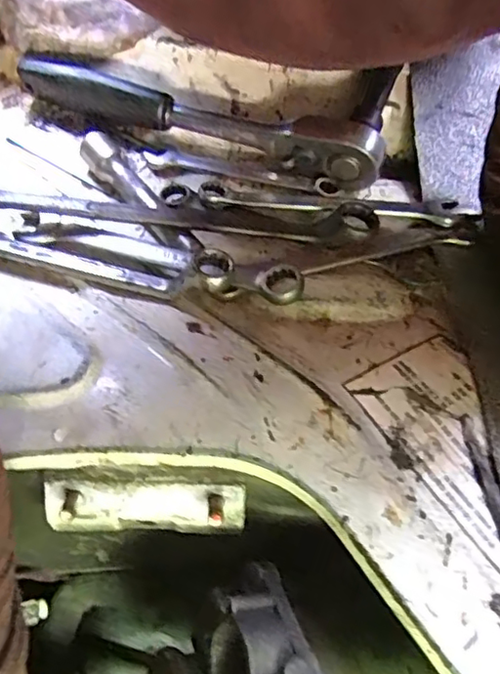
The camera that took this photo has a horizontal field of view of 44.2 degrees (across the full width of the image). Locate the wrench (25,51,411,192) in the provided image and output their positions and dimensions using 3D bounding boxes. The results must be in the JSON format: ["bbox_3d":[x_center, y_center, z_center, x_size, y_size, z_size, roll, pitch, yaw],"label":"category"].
[{"bbox_3d":[-0.029,-0.158,0.412,0.243,0.042,0.076,15,56,8],"label":"wrench"}]

